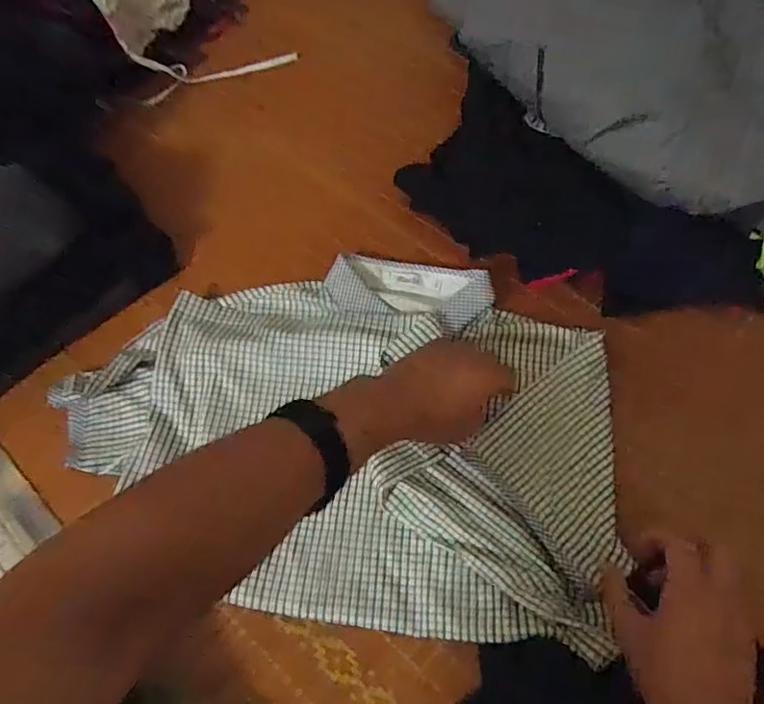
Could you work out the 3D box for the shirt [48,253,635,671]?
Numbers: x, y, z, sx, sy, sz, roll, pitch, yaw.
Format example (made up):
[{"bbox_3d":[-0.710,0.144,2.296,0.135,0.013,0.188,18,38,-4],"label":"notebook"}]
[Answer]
[{"bbox_3d":[-0.046,0.065,0.577,0.545,0.052,0.374,6,67,5],"label":"shirt"}]

